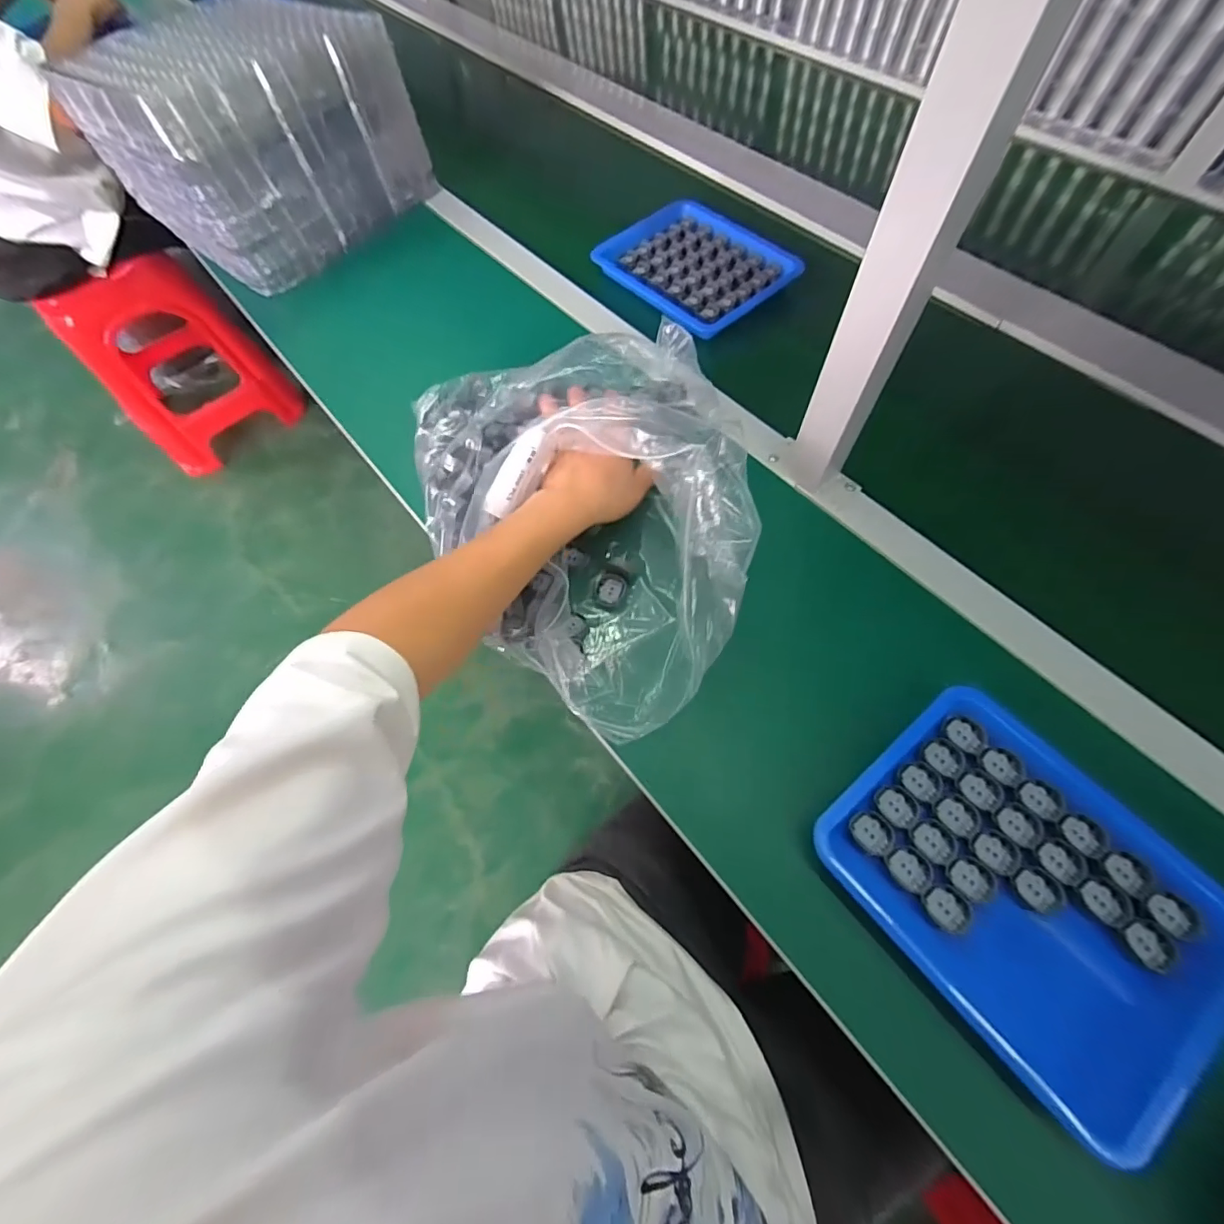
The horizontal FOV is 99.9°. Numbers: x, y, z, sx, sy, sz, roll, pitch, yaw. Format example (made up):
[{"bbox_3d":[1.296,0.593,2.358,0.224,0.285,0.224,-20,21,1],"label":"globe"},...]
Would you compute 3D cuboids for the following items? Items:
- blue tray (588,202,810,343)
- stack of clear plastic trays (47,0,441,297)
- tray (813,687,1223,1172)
[{"bbox_3d":[0.106,-0.435,0.640,0.177,0.020,0.213,-40,69,-14],"label":"blue tray"},{"bbox_3d":[-0.443,-0.601,0.635,0.266,0.187,0.311,37,72,18],"label":"stack of clear plastic trays"},{"bbox_3d":[0.267,0.179,0.333,0.172,0.029,0.221,-37,69,-13],"label":"tray"}]

